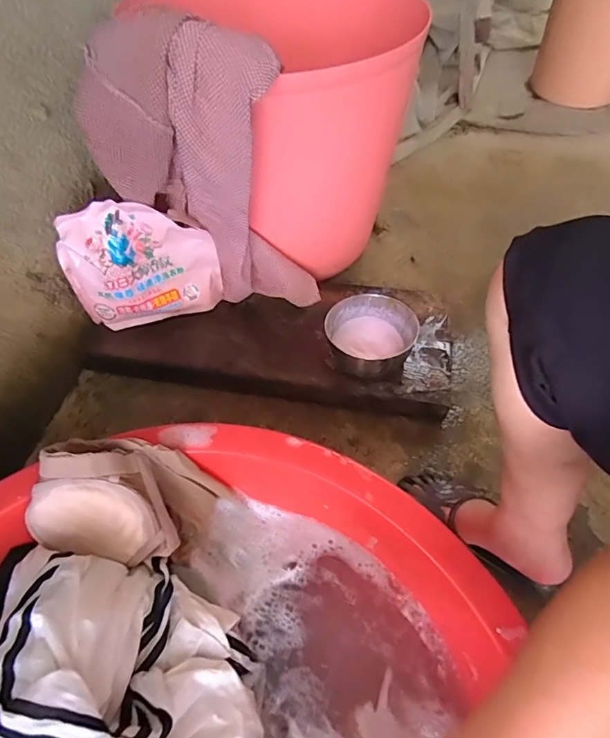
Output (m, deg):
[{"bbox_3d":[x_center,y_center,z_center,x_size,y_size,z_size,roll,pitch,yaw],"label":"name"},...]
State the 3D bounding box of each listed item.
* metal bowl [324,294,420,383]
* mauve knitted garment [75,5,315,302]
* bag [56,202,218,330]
[{"bbox_3d":[0.104,-0.047,0.737,0.137,0.059,0.131,-1,54,1],"label":"metal bowl"},{"bbox_3d":[-0.127,-0.252,0.668,0.277,0.402,0.116,3,54,3],"label":"mauve knitted garment"},{"bbox_3d":[-0.244,-0.150,0.717,0.221,0.188,0.058,-11,54,-7],"label":"bag"}]

